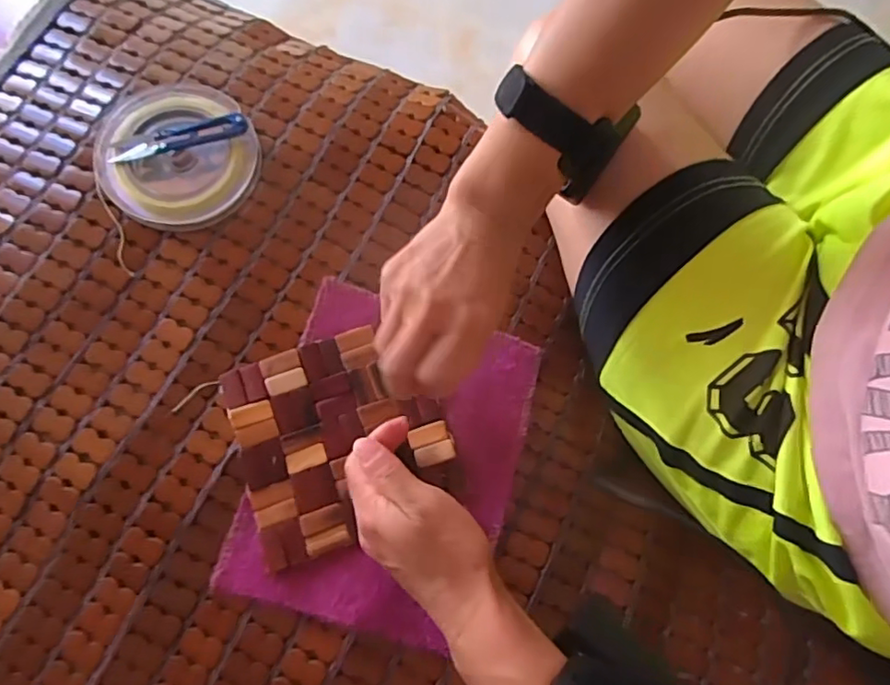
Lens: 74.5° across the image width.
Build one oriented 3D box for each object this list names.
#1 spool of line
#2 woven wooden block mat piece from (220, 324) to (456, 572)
[{"bbox_3d":[-0.206,-0.145,0.445,0.118,0.025,0.116,0,76,0],"label":"spool of line"},{"bbox_3d":[-0.073,0.064,0.408,0.137,0.015,0.136,-19,77,-5],"label":"woven wooden block mat piece"}]

